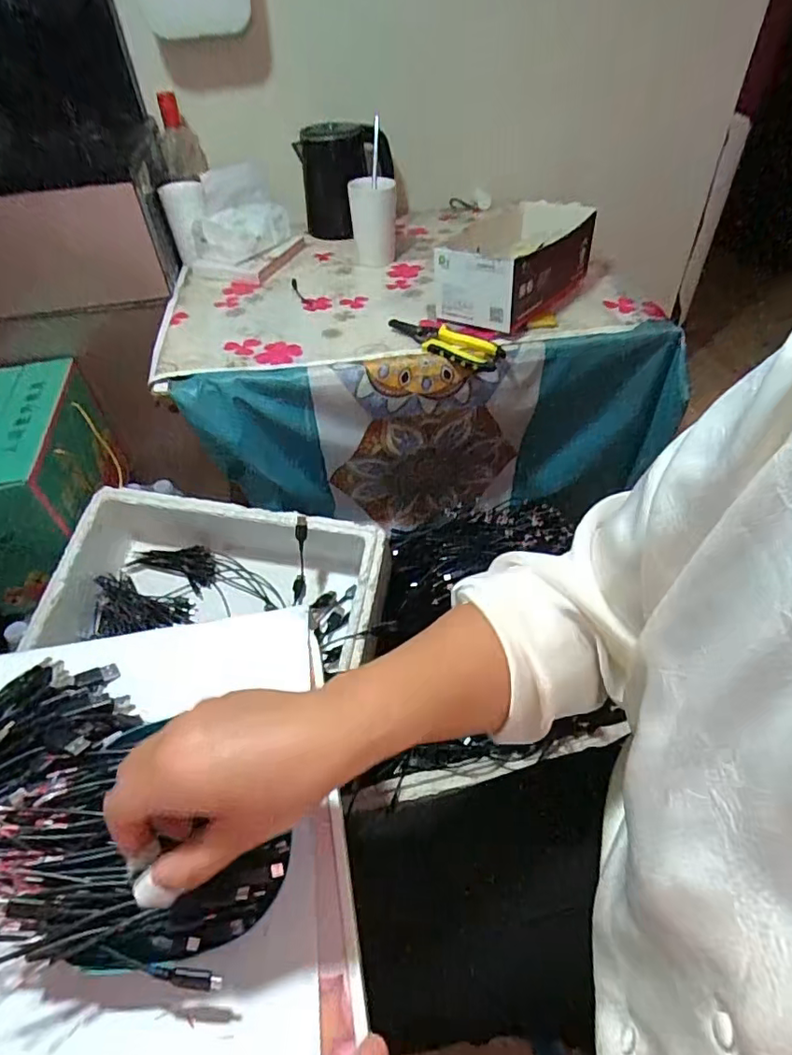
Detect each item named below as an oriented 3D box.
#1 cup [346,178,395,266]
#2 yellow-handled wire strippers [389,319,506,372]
[{"bbox_3d":[-0.036,-0.514,0.935,0.074,0.131,0.089,-3,46,0],"label":"cup"},{"bbox_3d":[0.066,-0.253,0.762,0.163,0.028,0.069,23,51,24],"label":"yellow-handled wire strippers"}]

